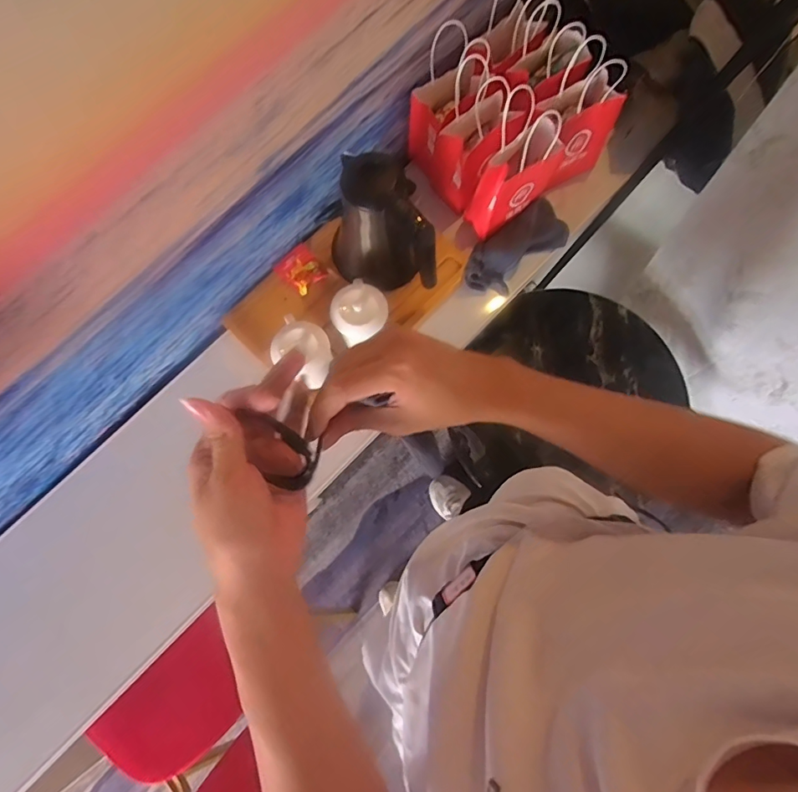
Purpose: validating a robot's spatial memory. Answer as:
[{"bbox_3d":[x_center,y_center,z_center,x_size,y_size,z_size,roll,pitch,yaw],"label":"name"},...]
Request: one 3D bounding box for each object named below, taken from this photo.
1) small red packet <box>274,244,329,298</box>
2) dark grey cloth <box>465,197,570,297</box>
[{"bbox_3d":[-0.161,-0.211,0.821,0.064,0.014,0.076,-44,80,-8],"label":"small red packet"},{"bbox_3d":[0.199,-0.247,0.836,0.200,0.042,0.088,-41,80,-7],"label":"dark grey cloth"}]

